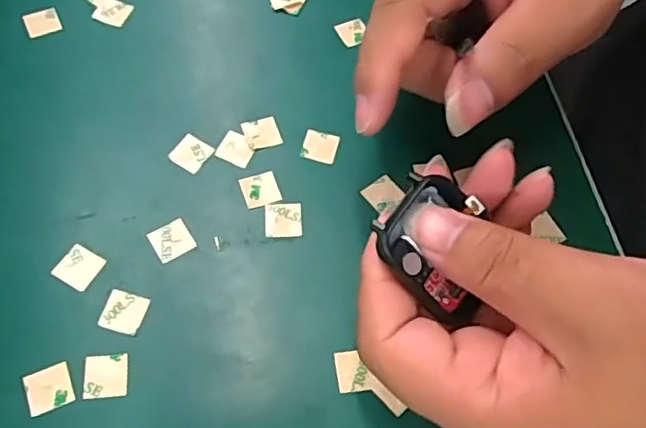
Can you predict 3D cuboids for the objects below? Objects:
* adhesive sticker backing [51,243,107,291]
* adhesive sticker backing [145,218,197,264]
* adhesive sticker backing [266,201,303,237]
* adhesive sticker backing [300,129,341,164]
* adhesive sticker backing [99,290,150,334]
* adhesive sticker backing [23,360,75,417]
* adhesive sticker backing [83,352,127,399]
[{"bbox_3d":[-0.097,0.021,0.237,0.015,0.004,0.016,28,63,8],"label":"adhesive sticker backing"},{"bbox_3d":[-0.062,0.011,0.245,0.016,0.004,0.016,-31,70,-14],"label":"adhesive sticker backing"},{"bbox_3d":[-0.017,0.002,0.252,0.015,0.004,0.015,-2,65,-6],"label":"adhesive sticker backing"},{"bbox_3d":[-0.001,-0.031,0.270,0.016,0.004,0.015,13,66,4],"label":"adhesive sticker backing"},{"bbox_3d":[-0.077,0.038,0.230,0.016,0.004,0.015,16,63,2],"label":"adhesive sticker backing"},{"bbox_3d":[-0.100,0.064,0.216,0.016,0.004,0.015,-17,66,-14],"label":"adhesive sticker backing"},{"bbox_3d":[-0.080,0.059,0.219,0.015,0.004,0.015,-4,65,-5],"label":"adhesive sticker backing"}]

